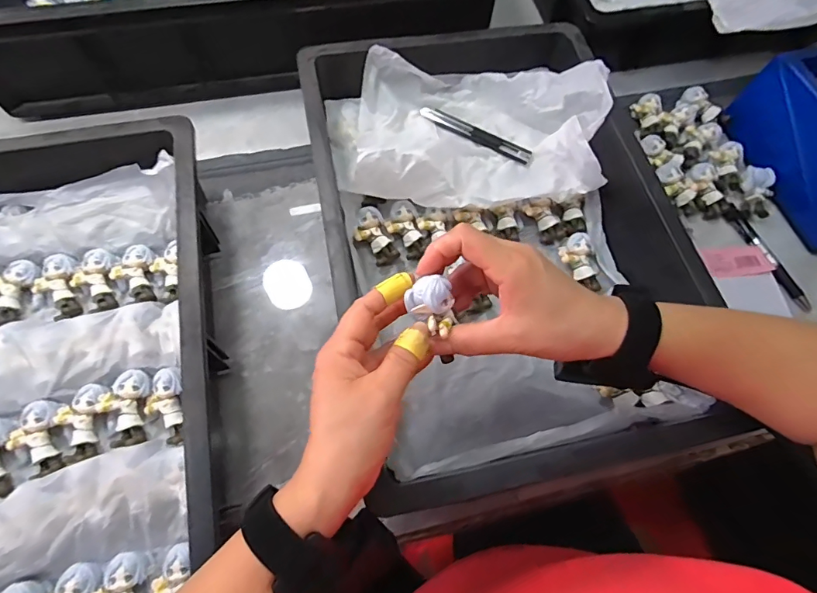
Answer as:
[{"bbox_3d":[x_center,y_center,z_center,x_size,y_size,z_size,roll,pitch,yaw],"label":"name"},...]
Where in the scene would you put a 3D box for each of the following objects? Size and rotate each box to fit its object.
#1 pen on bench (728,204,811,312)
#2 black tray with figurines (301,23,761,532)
[{"bbox_3d":[0.381,-0.042,0.473,0.016,0.015,0.129,-14,68,-9],"label":"pen on bench"},{"bbox_3d":[0.078,-0.066,0.437,0.303,0.092,0.445,-11,68,-8],"label":"black tray with figurines"}]

